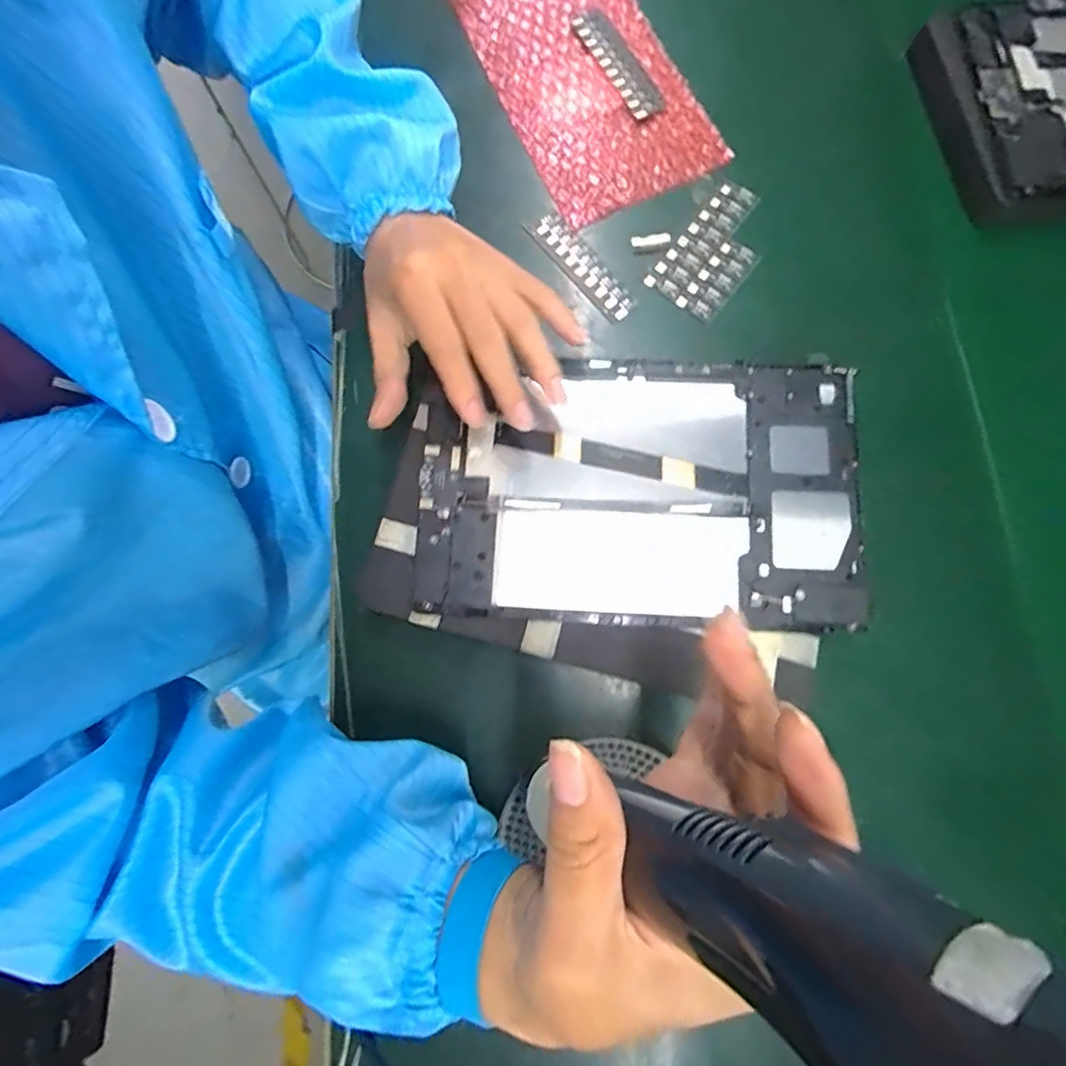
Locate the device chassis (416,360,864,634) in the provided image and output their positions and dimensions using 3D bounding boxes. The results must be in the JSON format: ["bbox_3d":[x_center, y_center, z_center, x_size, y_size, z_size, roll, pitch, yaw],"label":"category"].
[{"bbox_3d":[0.057,-0.023,0.301,0.231,0.023,0.143,1,73,2],"label":"device chassis"}]

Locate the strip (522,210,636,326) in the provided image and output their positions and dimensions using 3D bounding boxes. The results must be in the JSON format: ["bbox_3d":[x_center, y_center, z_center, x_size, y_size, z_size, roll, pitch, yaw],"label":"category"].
[{"bbox_3d":[0.032,-0.173,0.353,0.023,0.011,0.087,-39,81,-7],"label":"strip"}]

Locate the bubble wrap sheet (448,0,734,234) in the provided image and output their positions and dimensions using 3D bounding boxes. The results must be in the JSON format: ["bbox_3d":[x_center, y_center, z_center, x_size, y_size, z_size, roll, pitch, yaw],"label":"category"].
[{"bbox_3d":[0.010,-0.387,0.386,0.134,0.022,0.360,-18,82,2],"label":"bubble wrap sheet"}]

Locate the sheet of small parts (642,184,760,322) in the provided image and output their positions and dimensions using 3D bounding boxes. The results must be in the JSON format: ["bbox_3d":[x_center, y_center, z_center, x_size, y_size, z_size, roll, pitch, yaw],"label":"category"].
[{"bbox_3d":[0.117,-0.180,0.348,0.050,0.004,0.088,37,83,9],"label":"sheet of small parts"}]

